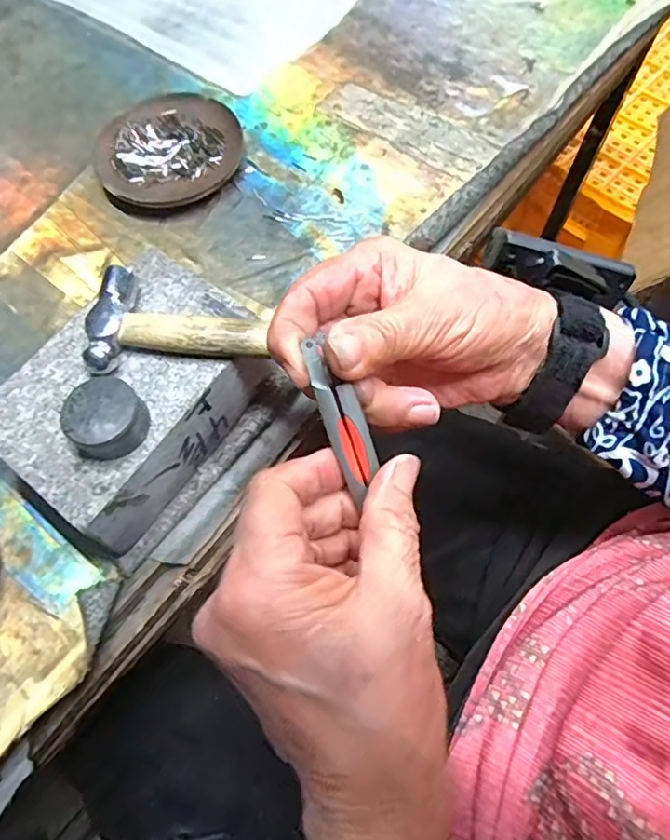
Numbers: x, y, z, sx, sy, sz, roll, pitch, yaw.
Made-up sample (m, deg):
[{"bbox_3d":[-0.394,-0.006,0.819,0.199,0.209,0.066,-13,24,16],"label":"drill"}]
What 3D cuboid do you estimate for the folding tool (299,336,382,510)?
[{"bbox_3d":[0.003,-0.001,0.211,0.015,0.004,0.059,-22,95,-8],"label":"folding tool"}]

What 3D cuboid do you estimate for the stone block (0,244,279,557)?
[{"bbox_3d":[-0.113,-0.011,0.330,0.106,0.060,0.145,36,72,16],"label":"stone block"}]

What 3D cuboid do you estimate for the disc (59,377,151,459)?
[{"bbox_3d":[-0.115,0.001,0.283,0.037,0.022,0.037,0,64,-1],"label":"disc"}]

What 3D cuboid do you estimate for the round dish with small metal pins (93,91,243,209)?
[{"bbox_3d":[-0.134,-0.216,0.443,0.110,0.015,0.107,-1,67,2],"label":"round dish with small metal pins"}]

